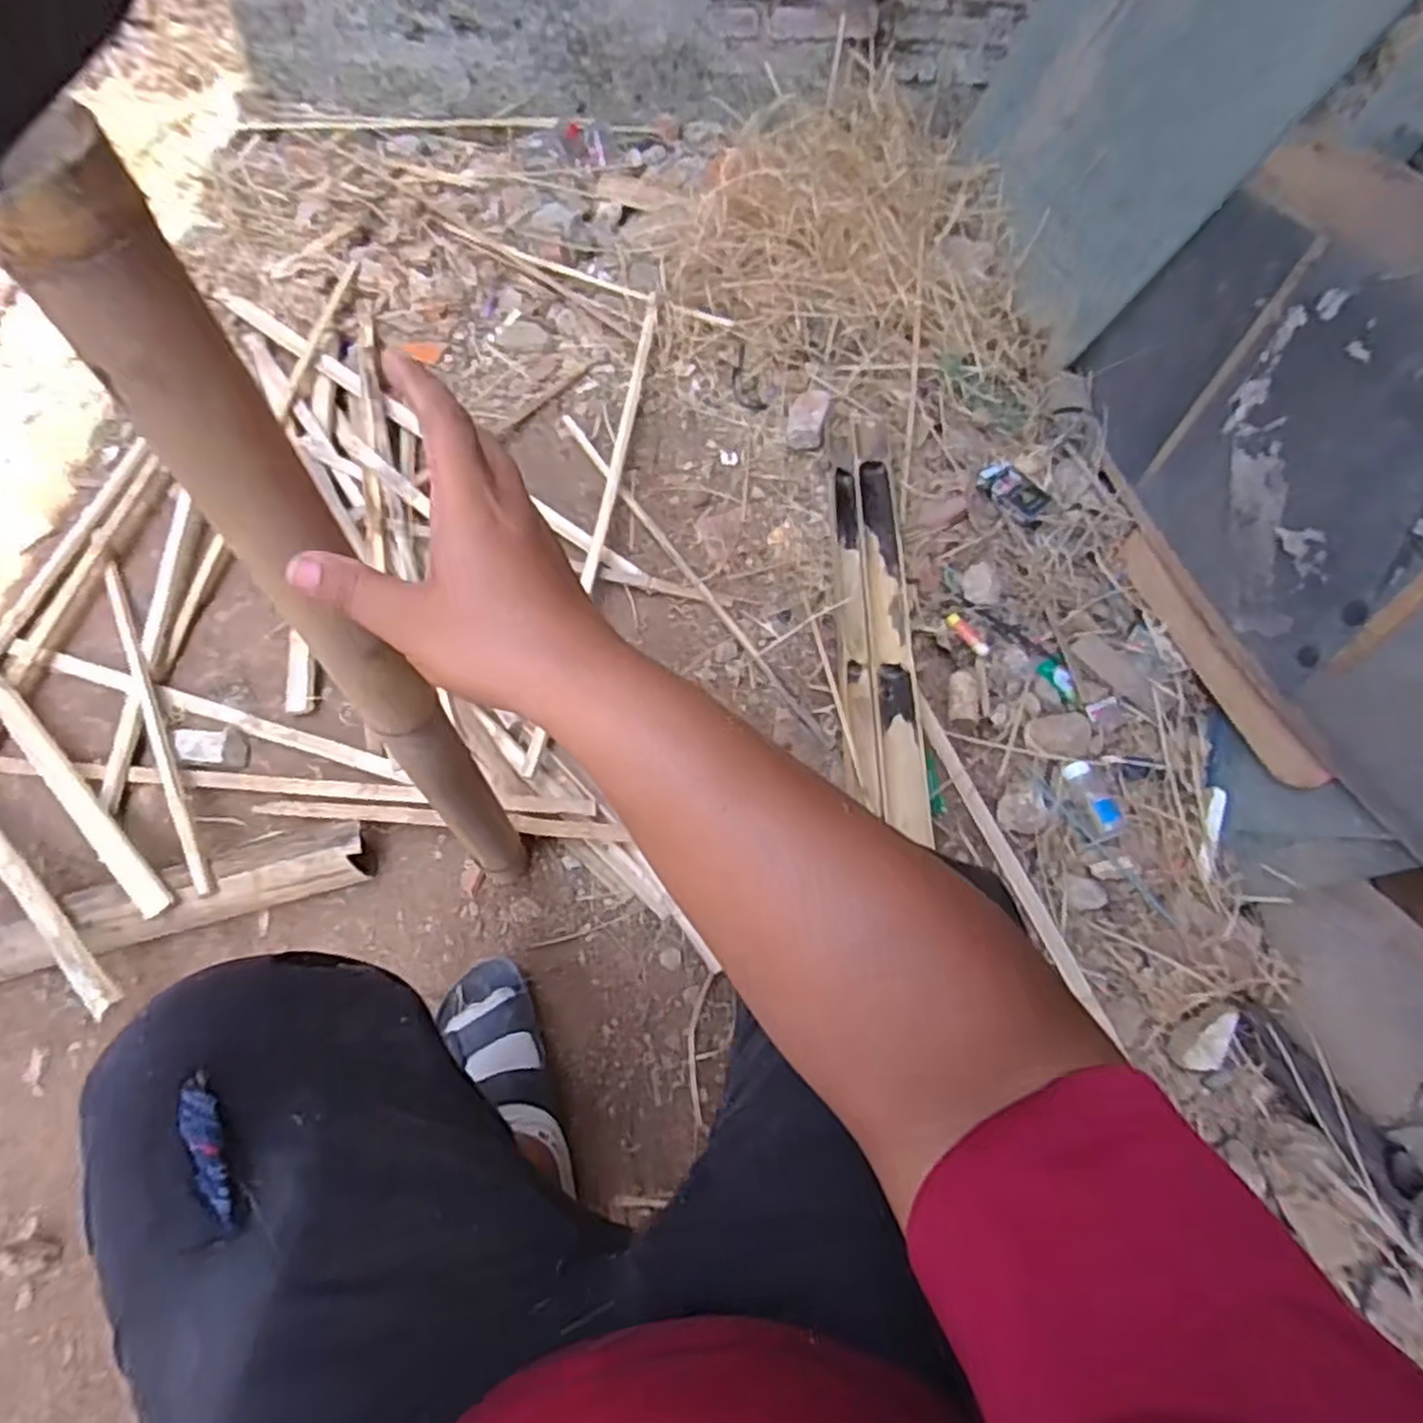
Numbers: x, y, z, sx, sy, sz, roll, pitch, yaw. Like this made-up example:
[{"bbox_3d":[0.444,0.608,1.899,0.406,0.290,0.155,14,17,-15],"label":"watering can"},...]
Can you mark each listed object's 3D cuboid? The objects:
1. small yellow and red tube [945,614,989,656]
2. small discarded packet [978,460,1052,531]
[{"bbox_3d":[0.357,-0.106,1.060,0.019,0.011,0.073,-32,67,-17],"label":"small yellow and red tube"},{"bbox_3d":[0.455,-0.326,1.141,0.066,0.017,0.114,-33,67,-17],"label":"small discarded packet"}]

